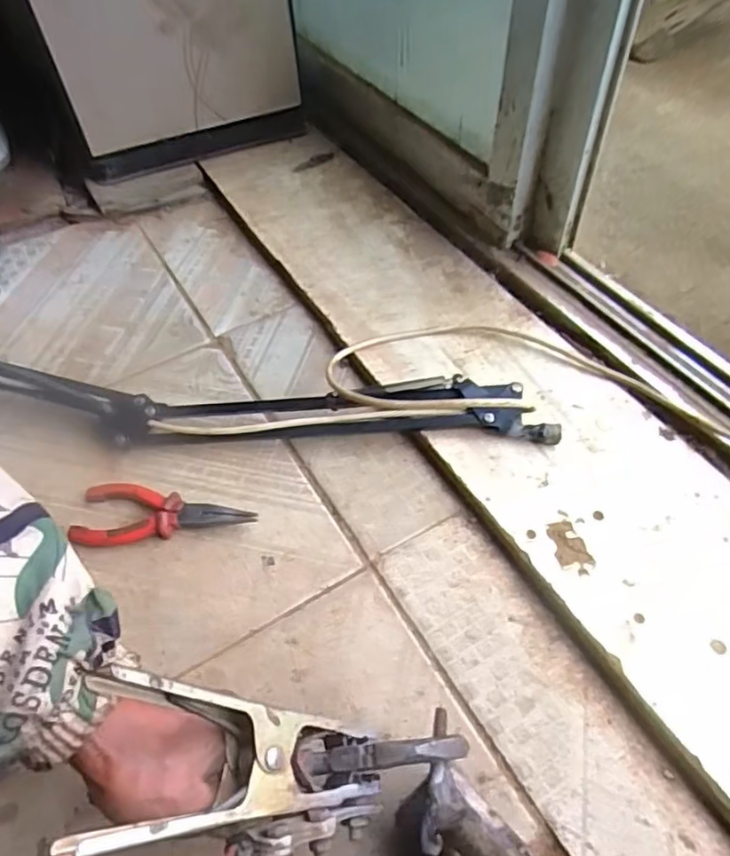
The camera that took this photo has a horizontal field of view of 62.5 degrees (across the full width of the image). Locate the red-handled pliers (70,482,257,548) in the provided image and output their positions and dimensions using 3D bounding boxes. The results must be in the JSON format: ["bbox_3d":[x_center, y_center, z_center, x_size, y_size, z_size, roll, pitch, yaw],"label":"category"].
[{"bbox_3d":[-0.160,0.070,0.482,0.142,0.015,0.053,1,54,4],"label":"red-handled pliers"}]

